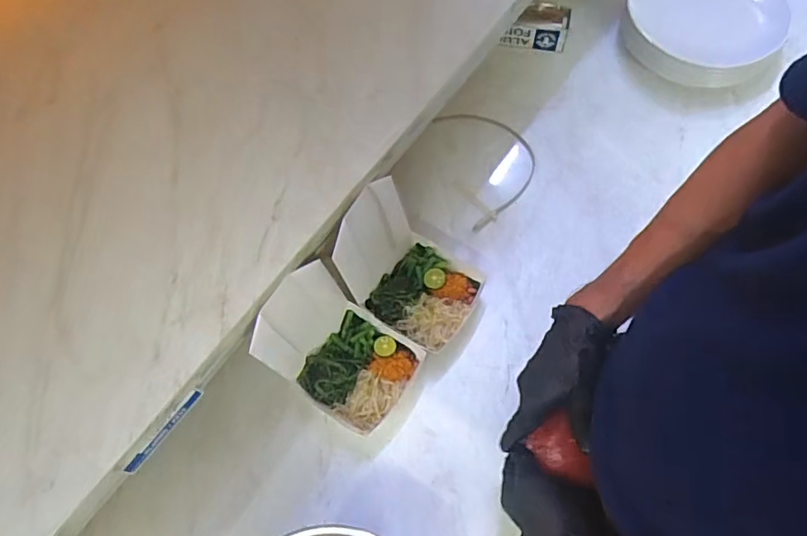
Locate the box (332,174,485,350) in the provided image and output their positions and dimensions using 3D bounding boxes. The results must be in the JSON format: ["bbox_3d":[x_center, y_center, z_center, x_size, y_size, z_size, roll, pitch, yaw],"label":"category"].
[{"bbox_3d":[0.011,0.003,0.647,0.162,0.166,0.129,31,72,15],"label":"box"}]

